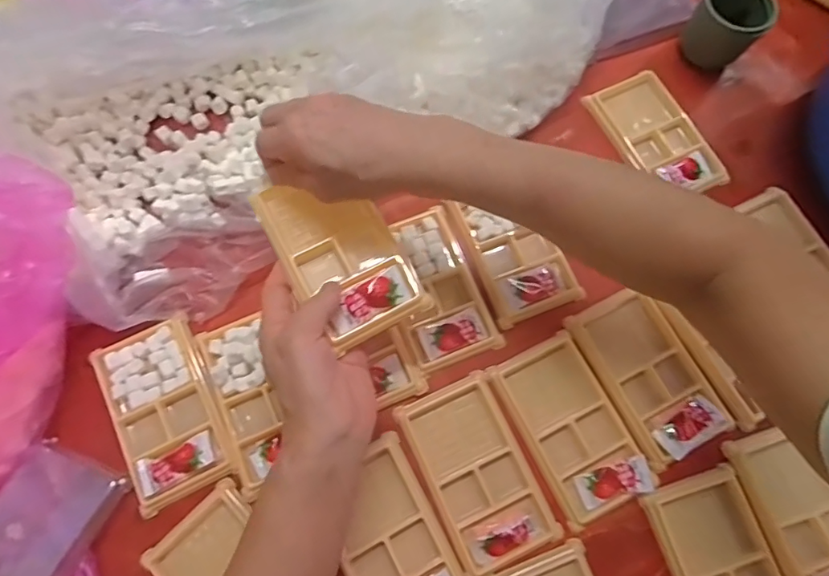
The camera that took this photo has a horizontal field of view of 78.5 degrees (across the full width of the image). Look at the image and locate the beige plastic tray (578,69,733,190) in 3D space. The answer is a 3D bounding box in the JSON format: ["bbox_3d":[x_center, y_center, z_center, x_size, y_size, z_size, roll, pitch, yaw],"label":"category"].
[{"bbox_3d":[0.231,-0.146,0.488,0.074,0.017,0.133,-27,76,-9],"label":"beige plastic tray"}]

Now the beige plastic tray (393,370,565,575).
[{"bbox_3d":[0.049,0.141,0.389,0.078,0.014,0.136,-24,76,-8],"label":"beige plastic tray"}]

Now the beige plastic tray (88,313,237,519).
[{"bbox_3d":[-0.197,0.096,0.401,0.075,0.017,0.133,-25,76,-8],"label":"beige plastic tray"}]

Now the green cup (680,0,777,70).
[{"bbox_3d":[0.304,-0.257,0.500,0.066,0.063,0.056,35,76,9],"label":"green cup"}]

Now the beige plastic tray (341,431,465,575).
[{"bbox_3d":[-0.019,0.189,0.377,0.077,0.010,0.134,-26,76,-8],"label":"beige plastic tray"}]

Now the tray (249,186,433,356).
[{"bbox_3d":[-0.052,-0.024,0.359,0.077,0.015,0.126,-28,76,-9],"label":"tray"}]

